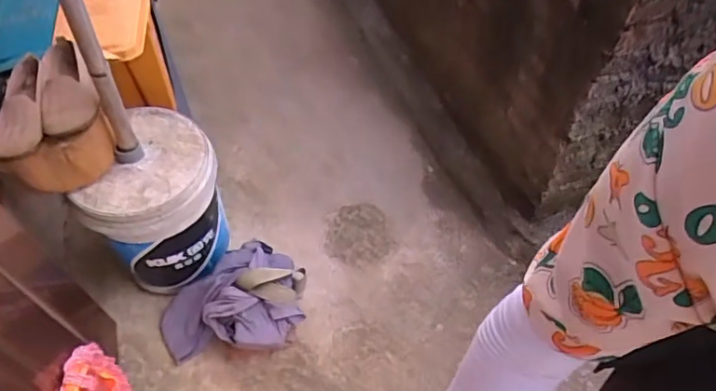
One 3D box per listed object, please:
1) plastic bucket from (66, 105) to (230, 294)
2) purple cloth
[{"bbox_3d":[-0.430,0.018,1.225,0.262,0.324,0.269,-1,54,1],"label":"plastic bucket"},{"bbox_3d":[-0.294,0.255,1.230,0.315,0.136,0.217,-12,55,-8],"label":"purple cloth"}]

